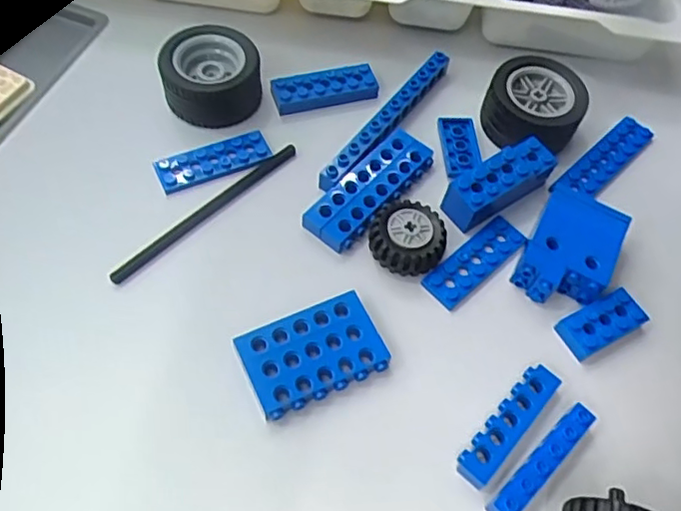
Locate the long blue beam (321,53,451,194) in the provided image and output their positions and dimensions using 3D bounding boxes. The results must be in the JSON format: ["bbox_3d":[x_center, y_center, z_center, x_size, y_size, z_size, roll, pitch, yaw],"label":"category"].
[{"bbox_3d":[0.022,-0.063,0.271,0.010,0.010,0.096,32,62,14],"label":"long blue beam"}]

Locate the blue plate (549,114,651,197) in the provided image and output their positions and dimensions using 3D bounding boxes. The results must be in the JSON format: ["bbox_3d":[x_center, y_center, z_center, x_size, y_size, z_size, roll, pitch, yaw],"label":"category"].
[{"bbox_3d":[0.121,-0.044,0.274,0.061,0.004,0.016,-38,69,-24],"label":"blue plate"}]

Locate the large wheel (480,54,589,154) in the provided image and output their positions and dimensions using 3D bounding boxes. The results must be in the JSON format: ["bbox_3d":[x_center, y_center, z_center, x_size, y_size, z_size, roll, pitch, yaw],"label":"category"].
[{"bbox_3d":[0.087,-0.068,0.274,0.041,0.022,0.042,2,59,-3],"label":"large wheel"}]

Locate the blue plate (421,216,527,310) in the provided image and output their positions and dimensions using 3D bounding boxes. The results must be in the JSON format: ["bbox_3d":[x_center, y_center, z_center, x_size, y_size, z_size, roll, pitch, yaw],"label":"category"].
[{"bbox_3d":[0.054,0.002,0.241,0.048,0.004,0.017,-37,68,-23],"label":"blue plate"}]

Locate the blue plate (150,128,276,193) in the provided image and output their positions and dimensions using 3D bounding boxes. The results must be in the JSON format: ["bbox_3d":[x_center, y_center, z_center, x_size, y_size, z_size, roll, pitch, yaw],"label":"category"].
[{"bbox_3d":[-0.055,-0.041,0.256,0.047,0.007,0.016,-23,64,-17],"label":"blue plate"}]

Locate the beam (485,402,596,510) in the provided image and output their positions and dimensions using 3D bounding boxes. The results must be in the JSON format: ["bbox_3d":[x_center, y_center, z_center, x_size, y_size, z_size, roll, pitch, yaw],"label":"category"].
[{"bbox_3d":[0.067,0.069,0.199,0.048,0.009,0.008,-37,69,-23],"label":"beam"}]

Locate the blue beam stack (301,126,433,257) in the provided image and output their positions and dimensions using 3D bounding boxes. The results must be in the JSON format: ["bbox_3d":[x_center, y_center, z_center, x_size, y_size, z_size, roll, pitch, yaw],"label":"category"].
[{"bbox_3d":[0.013,-0.029,0.252,0.023,0.007,0.065,38,63,17],"label":"blue beam stack"}]

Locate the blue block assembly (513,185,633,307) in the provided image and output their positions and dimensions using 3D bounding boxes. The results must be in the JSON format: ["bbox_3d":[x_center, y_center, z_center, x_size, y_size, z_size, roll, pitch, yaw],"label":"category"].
[{"bbox_3d":[0.093,-0.005,0.241,0.032,0.016,0.057,29,61,12],"label":"blue block assembly"}]

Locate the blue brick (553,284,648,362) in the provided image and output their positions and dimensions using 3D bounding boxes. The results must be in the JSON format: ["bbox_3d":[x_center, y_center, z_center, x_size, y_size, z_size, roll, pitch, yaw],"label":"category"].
[{"bbox_3d":[0.099,0.025,0.228,0.031,0.008,0.016,-23,63,-17],"label":"blue brick"}]

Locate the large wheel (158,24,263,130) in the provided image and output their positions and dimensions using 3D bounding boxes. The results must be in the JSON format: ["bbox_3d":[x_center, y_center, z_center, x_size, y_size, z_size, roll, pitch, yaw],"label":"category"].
[{"bbox_3d":[-0.058,-0.080,0.270,0.041,0.023,0.039,2,59,-3],"label":"large wheel"}]

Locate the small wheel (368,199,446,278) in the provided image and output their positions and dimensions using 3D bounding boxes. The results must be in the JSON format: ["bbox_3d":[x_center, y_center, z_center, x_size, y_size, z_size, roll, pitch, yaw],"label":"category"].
[{"bbox_3d":[0.026,-0.007,0.238,0.028,0.013,0.029,2,59,-3],"label":"small wheel"}]

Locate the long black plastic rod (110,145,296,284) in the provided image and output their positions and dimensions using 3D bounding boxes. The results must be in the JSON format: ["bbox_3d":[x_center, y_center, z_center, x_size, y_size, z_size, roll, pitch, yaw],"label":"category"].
[{"bbox_3d":[-0.053,-0.019,0.245,0.005,0.005,0.093,40,64,18],"label":"long black plastic rod"}]

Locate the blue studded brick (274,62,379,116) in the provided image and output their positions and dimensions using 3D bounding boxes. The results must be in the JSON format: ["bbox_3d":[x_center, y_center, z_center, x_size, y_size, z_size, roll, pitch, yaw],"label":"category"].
[{"bbox_3d":[-0.007,-0.078,0.281,0.048,0.008,0.017,-12,61,-12],"label":"blue studded brick"}]

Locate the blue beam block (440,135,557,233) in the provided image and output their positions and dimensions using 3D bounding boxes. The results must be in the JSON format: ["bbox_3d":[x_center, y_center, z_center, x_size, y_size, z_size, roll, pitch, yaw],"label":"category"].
[{"bbox_3d":[0.065,-0.029,0.252,0.053,0.021,0.020,-32,67,-21],"label":"blue beam block"}]

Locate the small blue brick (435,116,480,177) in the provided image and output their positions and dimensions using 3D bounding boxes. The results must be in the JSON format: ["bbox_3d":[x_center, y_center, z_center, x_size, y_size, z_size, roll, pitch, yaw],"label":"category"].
[{"bbox_3d":[0.054,-0.050,0.271,0.017,0.004,0.034,-2,59,-6],"label":"small blue brick"}]

